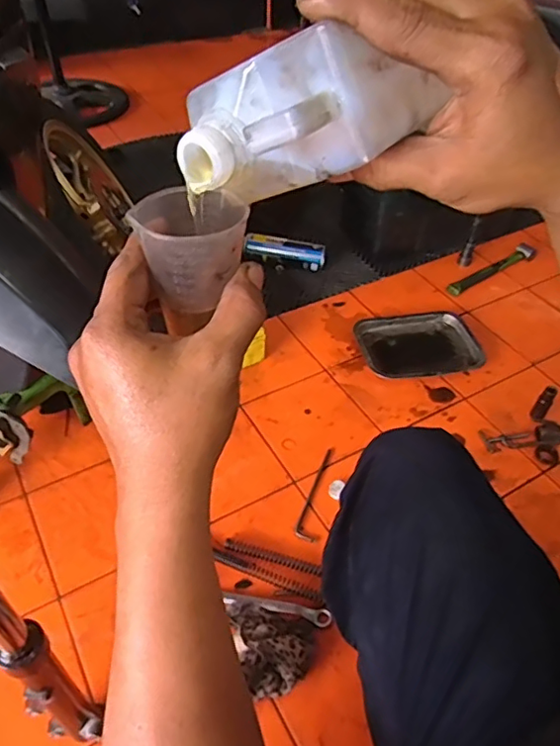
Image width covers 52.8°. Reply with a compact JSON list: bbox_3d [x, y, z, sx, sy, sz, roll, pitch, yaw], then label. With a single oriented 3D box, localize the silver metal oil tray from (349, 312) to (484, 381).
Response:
[{"bbox_3d":[0.295,-0.060,1.207,0.252,0.023,0.180,-10,47,-13],"label":"silver metal oil tray"}]

